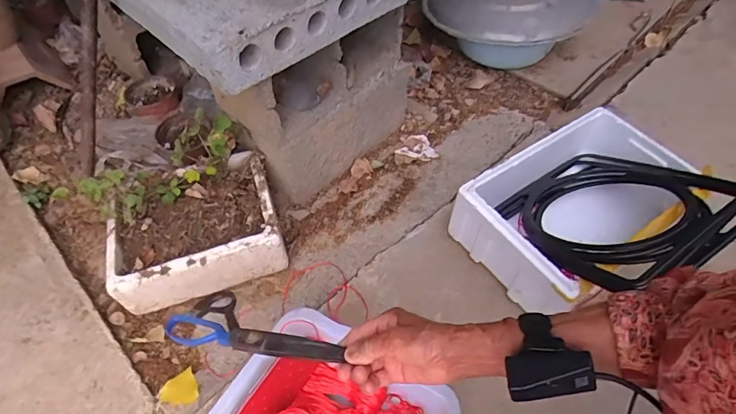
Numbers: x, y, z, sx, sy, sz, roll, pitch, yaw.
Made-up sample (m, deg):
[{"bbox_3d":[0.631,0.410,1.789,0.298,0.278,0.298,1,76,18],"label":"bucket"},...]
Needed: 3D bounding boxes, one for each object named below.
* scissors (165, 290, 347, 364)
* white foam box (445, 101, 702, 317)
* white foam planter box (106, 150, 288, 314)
[{"bbox_3d":[-0.140,0.152,0.556,0.255,0.031,0.090,5,47,34],"label":"scissors"},{"bbox_3d":[0.393,0.008,0.865,0.399,0.174,0.256,-30,55,-21],"label":"white foam box"},{"bbox_3d":[-0.332,0.035,0.886,0.310,0.110,0.241,-16,56,-13],"label":"white foam planter box"}]

